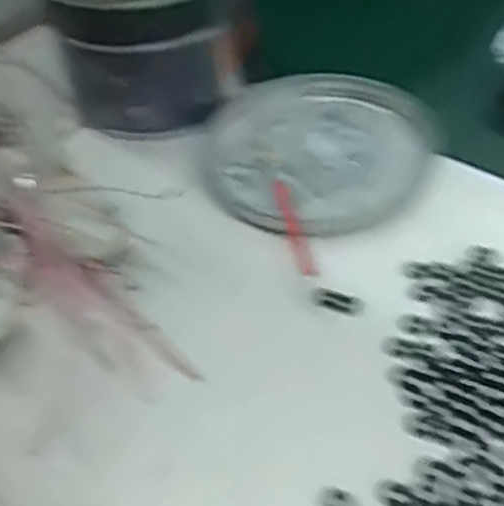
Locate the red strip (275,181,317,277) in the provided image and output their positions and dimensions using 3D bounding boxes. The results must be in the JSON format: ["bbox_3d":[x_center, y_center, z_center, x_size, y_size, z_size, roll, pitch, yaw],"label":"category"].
[{"bbox_3d":[0.020,-0.013,0.358,0.009,0.004,0.073,6,38,-17],"label":"red strip"}]

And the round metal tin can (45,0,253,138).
[{"bbox_3d":[-0.064,-0.151,0.441,0.121,0.115,0.105,-11,46,-5],"label":"round metal tin can"}]

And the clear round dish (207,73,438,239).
[{"bbox_3d":[0.040,-0.062,0.413,0.133,0.017,0.123,-3,46,3],"label":"clear round dish"}]

